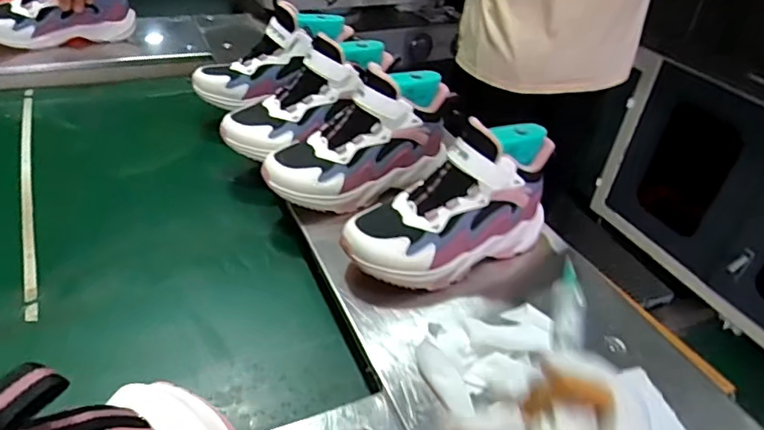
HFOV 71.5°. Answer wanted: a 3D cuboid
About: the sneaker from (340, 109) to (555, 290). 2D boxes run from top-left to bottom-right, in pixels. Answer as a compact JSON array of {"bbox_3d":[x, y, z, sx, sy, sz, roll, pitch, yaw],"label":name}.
[{"bbox_3d":[0.078,-0.016,0.565,0.230,0.140,0.085,-18,43,-29],"label":"sneaker"}]

